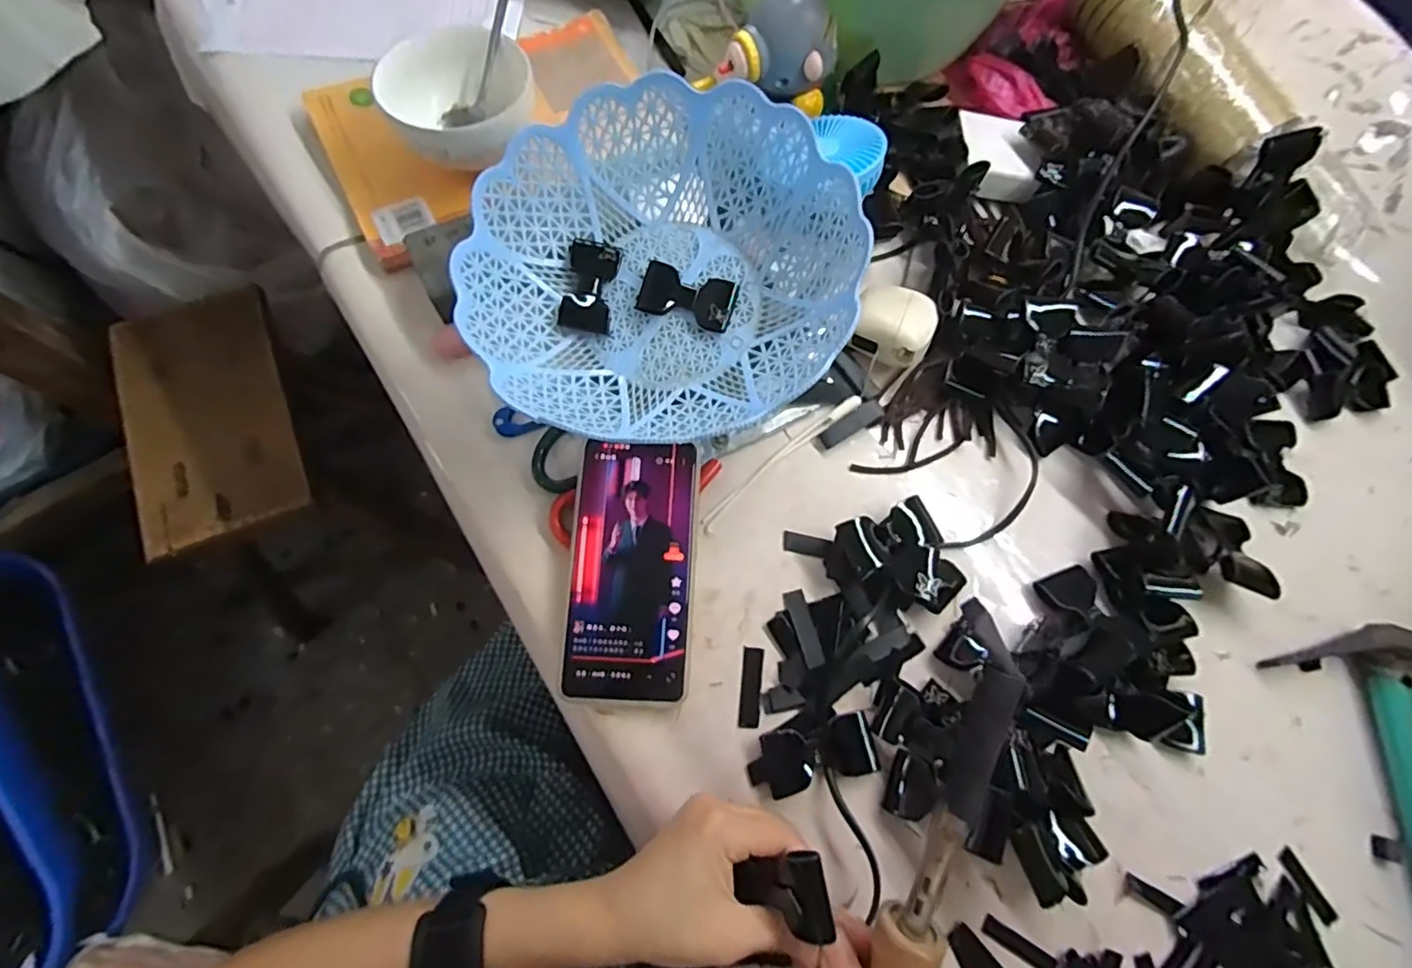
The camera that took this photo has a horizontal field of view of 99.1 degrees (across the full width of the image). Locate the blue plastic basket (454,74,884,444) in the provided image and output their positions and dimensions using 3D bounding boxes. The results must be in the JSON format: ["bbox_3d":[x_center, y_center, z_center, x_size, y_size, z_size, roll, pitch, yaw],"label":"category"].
[{"bbox_3d":[-0.033,-0.136,0.399,0.236,0.100,0.212,-14,72,-7],"label":"blue plastic basket"}]

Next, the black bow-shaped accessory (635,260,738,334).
[{"bbox_3d":[-0.013,-0.129,0.411,0.064,0.009,0.036,17,71,2],"label":"black bow-shaped accessory"}]

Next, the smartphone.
[{"bbox_3d":[-0.044,0.054,0.374,0.078,0.013,0.155,3,76,-2],"label":"smartphone"}]

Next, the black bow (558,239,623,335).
[{"bbox_3d":[-0.081,-0.138,0.419,0.033,0.014,0.063,10,83,1],"label":"black bow"}]

